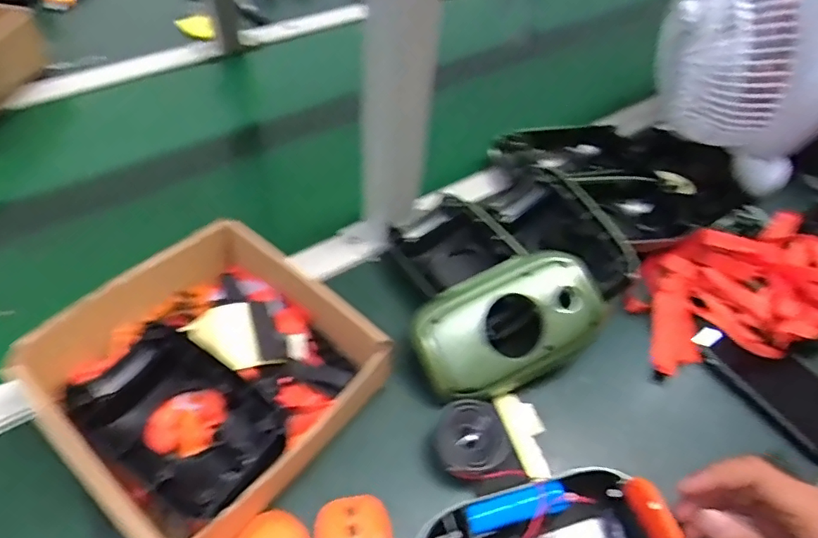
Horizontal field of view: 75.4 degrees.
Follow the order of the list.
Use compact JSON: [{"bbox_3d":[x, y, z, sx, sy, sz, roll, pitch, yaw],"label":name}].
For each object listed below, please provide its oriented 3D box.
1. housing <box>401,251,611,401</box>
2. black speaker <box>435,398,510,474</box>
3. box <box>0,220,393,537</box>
[{"bbox_3d":[0.084,0.048,0.455,0.155,0.044,0.093,-27,84,-5],"label":"housing"},{"bbox_3d":[0.050,0.134,0.423,0.060,0.032,0.064,1,51,-5],"label":"black speaker"},{"bbox_3d":[-0.154,0.083,0.414,0.213,0.073,0.201,34,56,21],"label":"box"}]

